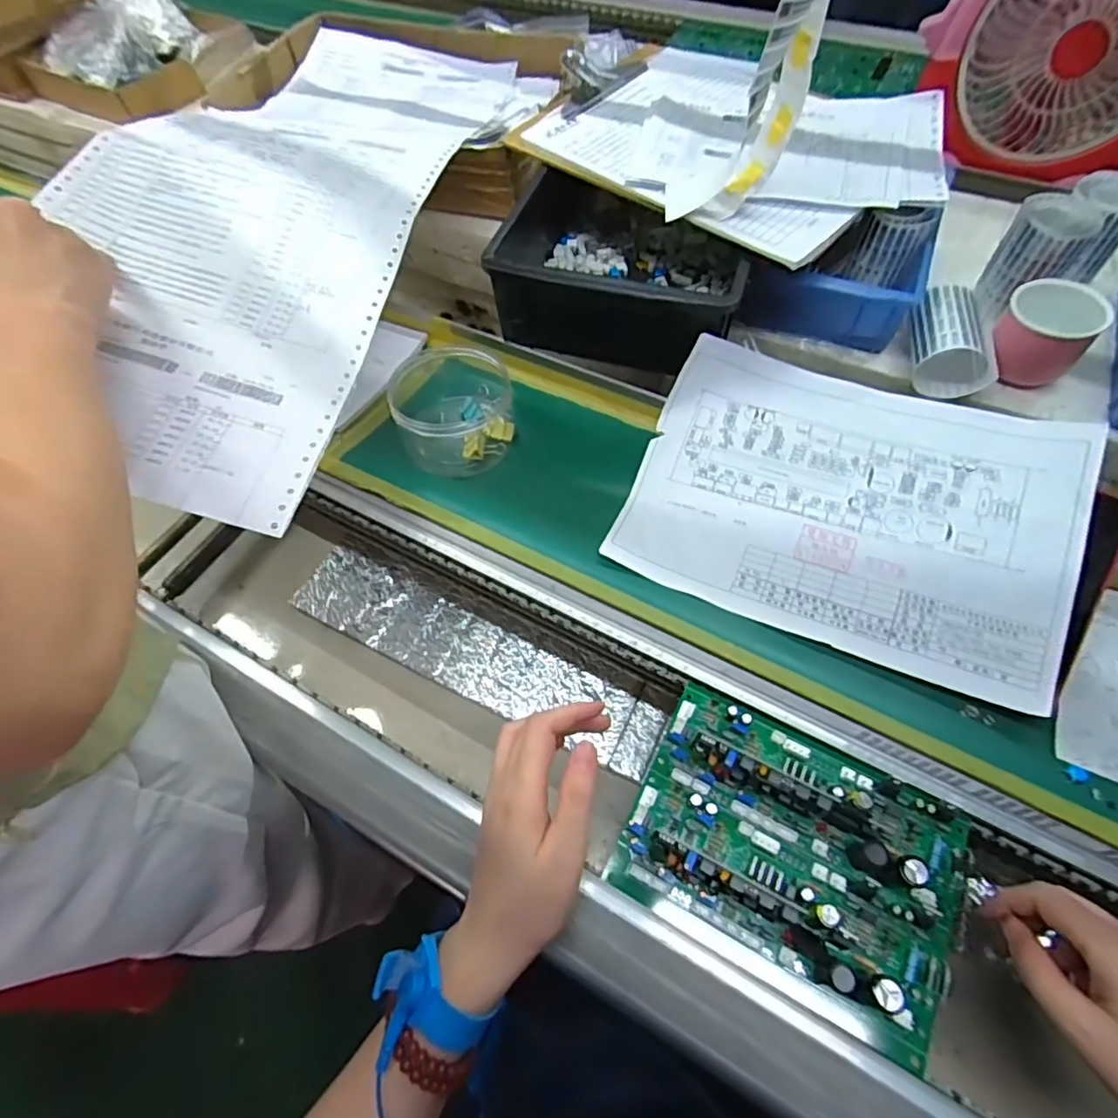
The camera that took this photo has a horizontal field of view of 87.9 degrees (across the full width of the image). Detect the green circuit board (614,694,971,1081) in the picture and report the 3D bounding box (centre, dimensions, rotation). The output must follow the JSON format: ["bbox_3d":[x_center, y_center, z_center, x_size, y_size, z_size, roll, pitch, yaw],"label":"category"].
[{"bbox_3d":[0.135,0.166,0.330,0.178,0.037,0.140,24,65,14],"label":"green circuit board"}]

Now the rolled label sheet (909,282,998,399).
[{"bbox_3d":[0.305,-0.170,0.453,0.059,0.045,0.078,9,64,6],"label":"rolled label sheet"}]

